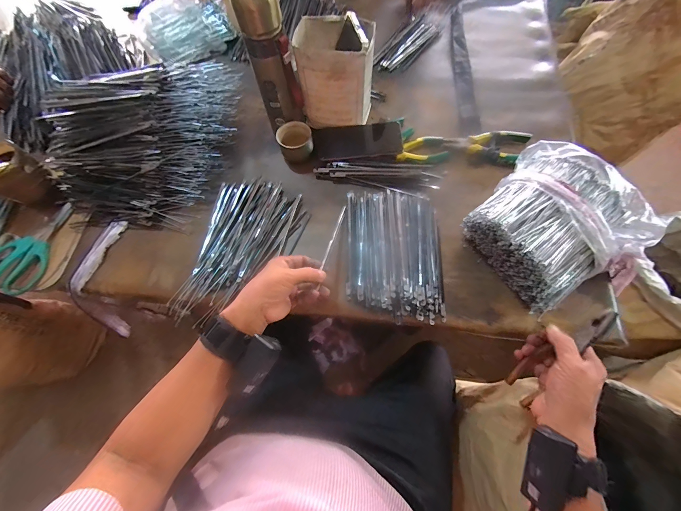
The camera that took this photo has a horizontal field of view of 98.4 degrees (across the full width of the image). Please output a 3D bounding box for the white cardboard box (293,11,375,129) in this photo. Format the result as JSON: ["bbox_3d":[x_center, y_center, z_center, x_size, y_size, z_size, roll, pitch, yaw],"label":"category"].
[{"bbox_3d":[-0.008,-0.312,0.522,0.124,0.153,0.101,-4,68,1],"label":"white cardboard box"}]

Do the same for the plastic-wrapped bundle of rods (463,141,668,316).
[{"bbox_3d":[0.315,-0.044,0.437,0.202,0.090,0.222,-34,71,-11],"label":"plastic-wrapped bundle of rods"}]

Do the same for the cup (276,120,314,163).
[{"bbox_3d":[-0.082,-0.205,0.544,0.057,0.063,0.056,-1,68,2],"label":"cup"}]

